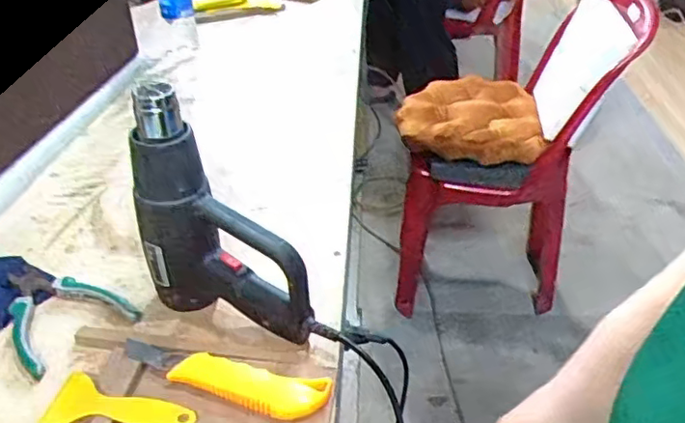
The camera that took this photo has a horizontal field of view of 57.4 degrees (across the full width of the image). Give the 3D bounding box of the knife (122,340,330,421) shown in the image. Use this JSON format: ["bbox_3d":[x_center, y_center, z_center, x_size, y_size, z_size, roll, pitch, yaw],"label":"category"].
[{"bbox_3d":[-0.100,0.140,0.524,0.179,0.029,0.041,11,38,16],"label":"knife"}]

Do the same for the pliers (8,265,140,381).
[{"bbox_3d":[-0.280,0.093,0.607,0.136,0.013,0.103,29,45,34],"label":"pliers"}]

